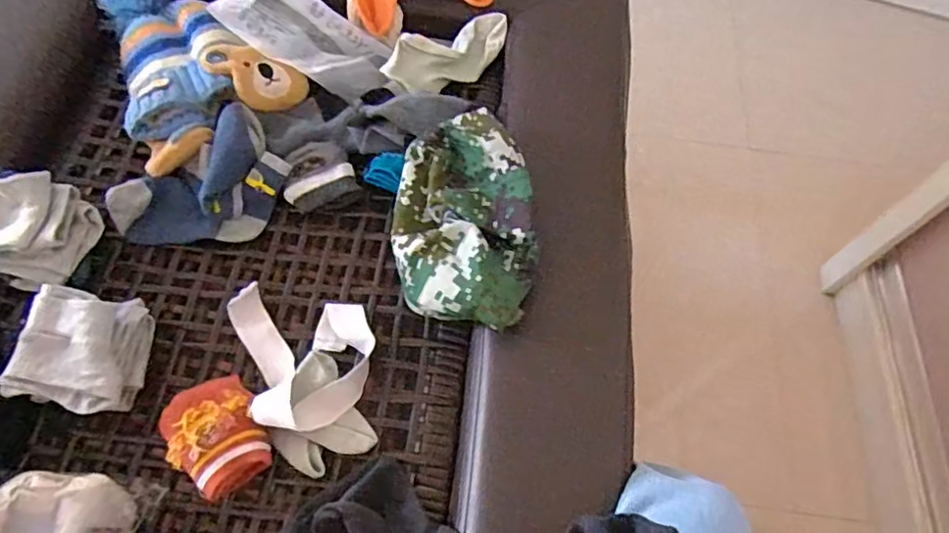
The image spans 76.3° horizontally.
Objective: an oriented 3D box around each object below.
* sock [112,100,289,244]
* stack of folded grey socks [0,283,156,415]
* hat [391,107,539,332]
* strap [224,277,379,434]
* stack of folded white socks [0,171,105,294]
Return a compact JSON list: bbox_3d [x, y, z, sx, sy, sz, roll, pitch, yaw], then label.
[{"bbox_3d":[-0.277,-0.075,0.629,0.174,0.064,0.107,-39,71,-20],"label":"sock"},{"bbox_3d":[-0.342,0.074,0.536,0.095,0.068,0.110,8,63,1],"label":"stack of folded grey socks"},{"bbox_3d":[-0.013,-0.049,0.571,0.132,0.060,0.225,-4,63,-5],"label":"hat"},{"bbox_3d":[-0.156,0.073,0.565,0.115,0.042,0.149,-22,66,-14],"label":"strap"},{"bbox_3d":[-0.425,-0.034,0.573,0.105,0.055,0.108,37,82,-17],"label":"stack of folded white socks"}]

